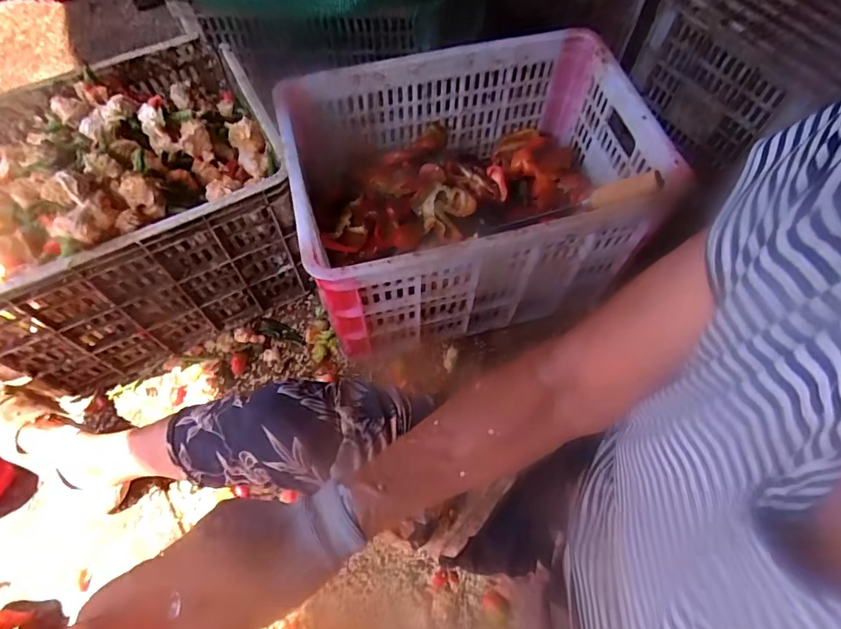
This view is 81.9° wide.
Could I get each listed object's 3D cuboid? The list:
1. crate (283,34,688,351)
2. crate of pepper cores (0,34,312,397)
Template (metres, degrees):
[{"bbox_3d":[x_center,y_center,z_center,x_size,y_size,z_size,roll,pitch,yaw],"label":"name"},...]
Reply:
[{"bbox_3d":[0.073,-0.186,0.786,0.501,0.288,0.361,-12,63,-7],"label":"crate"},{"bbox_3d":[-0.472,-0.153,0.758,0.495,0.306,0.353,-26,66,-13],"label":"crate of pepper cores"}]

